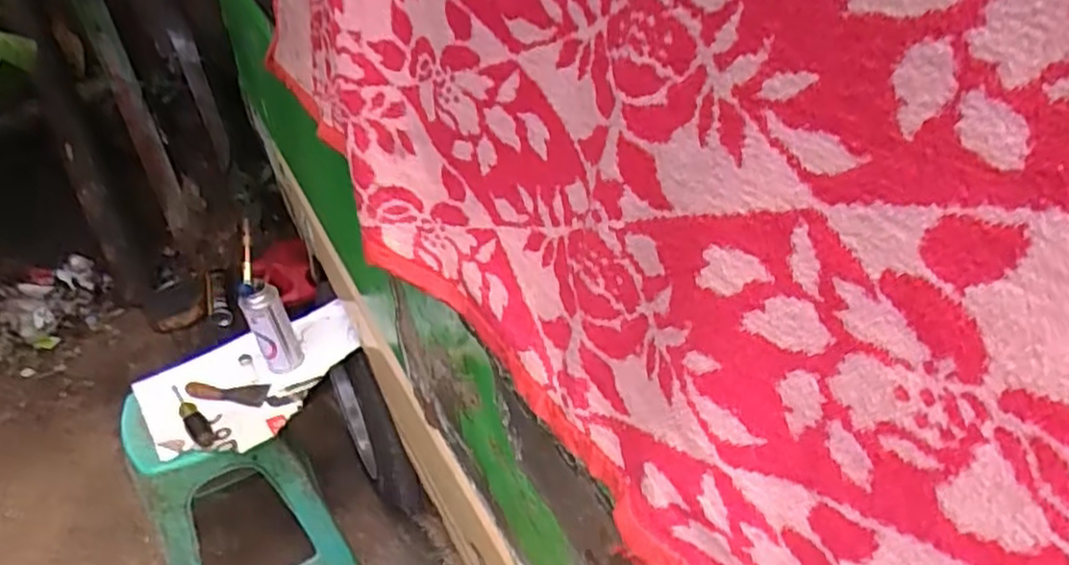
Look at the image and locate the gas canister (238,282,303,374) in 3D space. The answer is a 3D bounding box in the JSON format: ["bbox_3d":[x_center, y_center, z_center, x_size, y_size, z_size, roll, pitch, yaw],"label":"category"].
[{"bbox_3d":[-0.474,0.077,1.320,0.070,0.184,0.055,-20,38,-20],"label":"gas canister"}]

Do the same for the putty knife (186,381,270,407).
[{"bbox_3d":[-0.548,0.194,1.322,0.147,0.029,0.060,1,36,9],"label":"putty knife"}]

